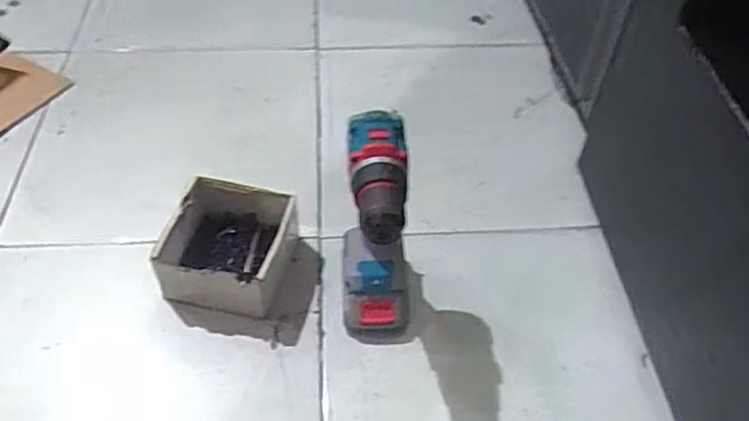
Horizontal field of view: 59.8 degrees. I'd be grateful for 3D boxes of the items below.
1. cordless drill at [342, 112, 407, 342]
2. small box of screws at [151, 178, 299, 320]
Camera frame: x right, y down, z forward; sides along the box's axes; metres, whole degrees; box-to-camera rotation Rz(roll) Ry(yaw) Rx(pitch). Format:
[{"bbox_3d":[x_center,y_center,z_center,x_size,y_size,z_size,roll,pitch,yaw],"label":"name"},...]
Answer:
[{"bbox_3d":[-0.001,0.032,0.671,0.071,0.234,0.139,-3,49,-2],"label":"cordless drill"},{"bbox_3d":[-0.167,0.042,0.761,0.131,0.073,0.139,10,50,9],"label":"small box of screws"}]

